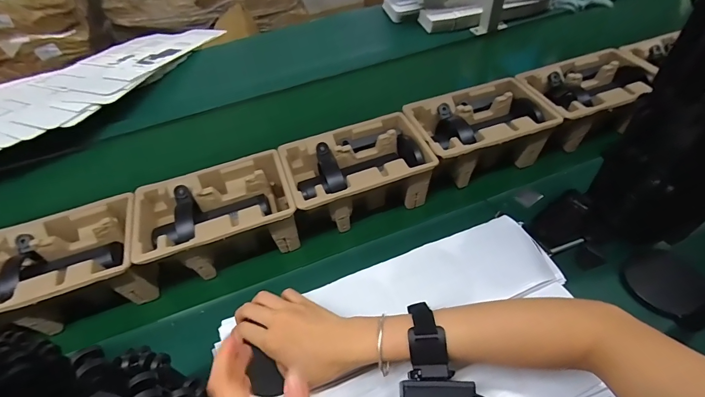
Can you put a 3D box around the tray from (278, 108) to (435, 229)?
[{"bbox_3d":[0.005,-0.042,0.604,0.222,0.099,0.144,-17,47,-12],"label":"tray"}]

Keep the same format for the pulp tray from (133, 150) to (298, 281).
[{"bbox_3d":[-0.206,0.032,0.568,0.223,0.101,0.143,-16,47,-12],"label":"pulp tray"}]

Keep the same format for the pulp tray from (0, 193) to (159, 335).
[{"bbox_3d":[-0.422,0.106,0.529,0.230,0.097,0.146,-17,47,-13],"label":"pulp tray"}]

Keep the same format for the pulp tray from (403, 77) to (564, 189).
[{"bbox_3d":[0.218,-0.111,0.642,0.224,0.102,0.151,-18,47,-14],"label":"pulp tray"}]

